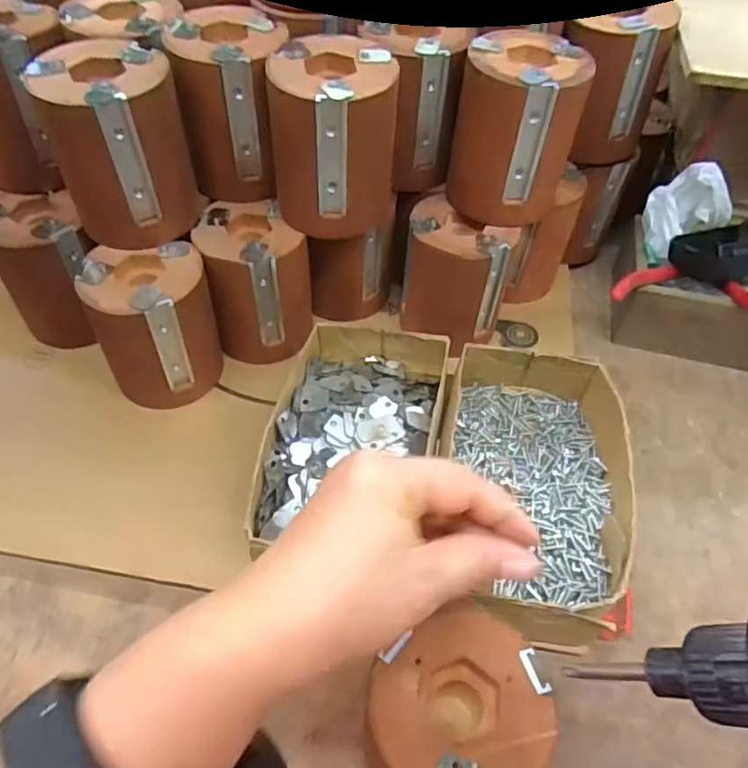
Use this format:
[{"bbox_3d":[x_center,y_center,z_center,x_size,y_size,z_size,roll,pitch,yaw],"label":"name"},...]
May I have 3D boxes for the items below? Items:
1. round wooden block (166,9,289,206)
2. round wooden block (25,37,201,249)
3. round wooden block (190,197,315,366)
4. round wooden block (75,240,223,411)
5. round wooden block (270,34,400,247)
[{"bbox_3d":[-0.095,-0.191,0.420,0.068,0.095,0.082,7,53,3],"label":"round wooden block"},{"bbox_3d":[-0.159,-0.150,0.384,0.078,0.098,0.079,-16,55,-15],"label":"round wooden block"},{"bbox_3d":[-0.086,-0.077,0.456,0.076,0.093,0.075,-3,54,-5],"label":"round wooden block"},{"bbox_3d":[-0.149,-0.038,0.427,0.075,0.102,0.066,-13,56,-12],"label":"round wooden block"},{"bbox_3d":[-0.025,-0.157,0.404,0.076,0.105,0.073,1,53,-2],"label":"round wooden block"}]

